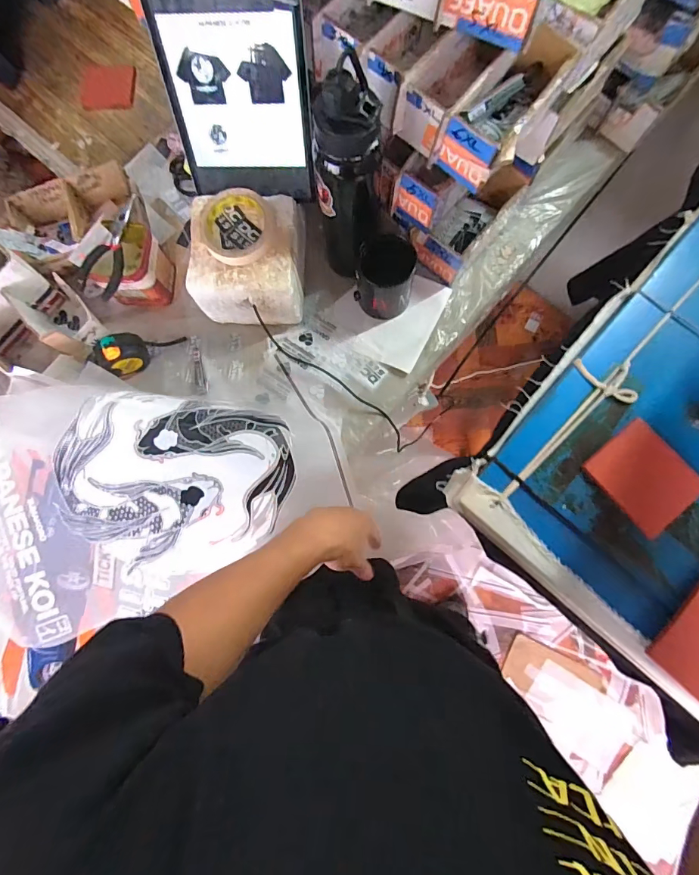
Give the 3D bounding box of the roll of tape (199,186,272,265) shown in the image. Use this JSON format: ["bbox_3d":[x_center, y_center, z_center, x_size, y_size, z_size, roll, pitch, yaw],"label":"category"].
[{"bbox_3d":[-0.143,-0.271,0.543,0.093,0.021,0.093,0,80,1],"label":"roll of tape"}]

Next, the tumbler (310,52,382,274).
[{"bbox_3d":[0.000,-0.292,0.515,0.076,0.265,0.079,1,80,2],"label":"tumbler"}]

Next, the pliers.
[{"bbox_3d":[-0.313,-0.257,0.566,0.056,0.019,0.147,24,82,5],"label":"pliers"}]

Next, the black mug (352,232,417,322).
[{"bbox_3d":[0.052,-0.223,0.604,0.081,0.104,0.083,16,81,4],"label":"black mug"}]

